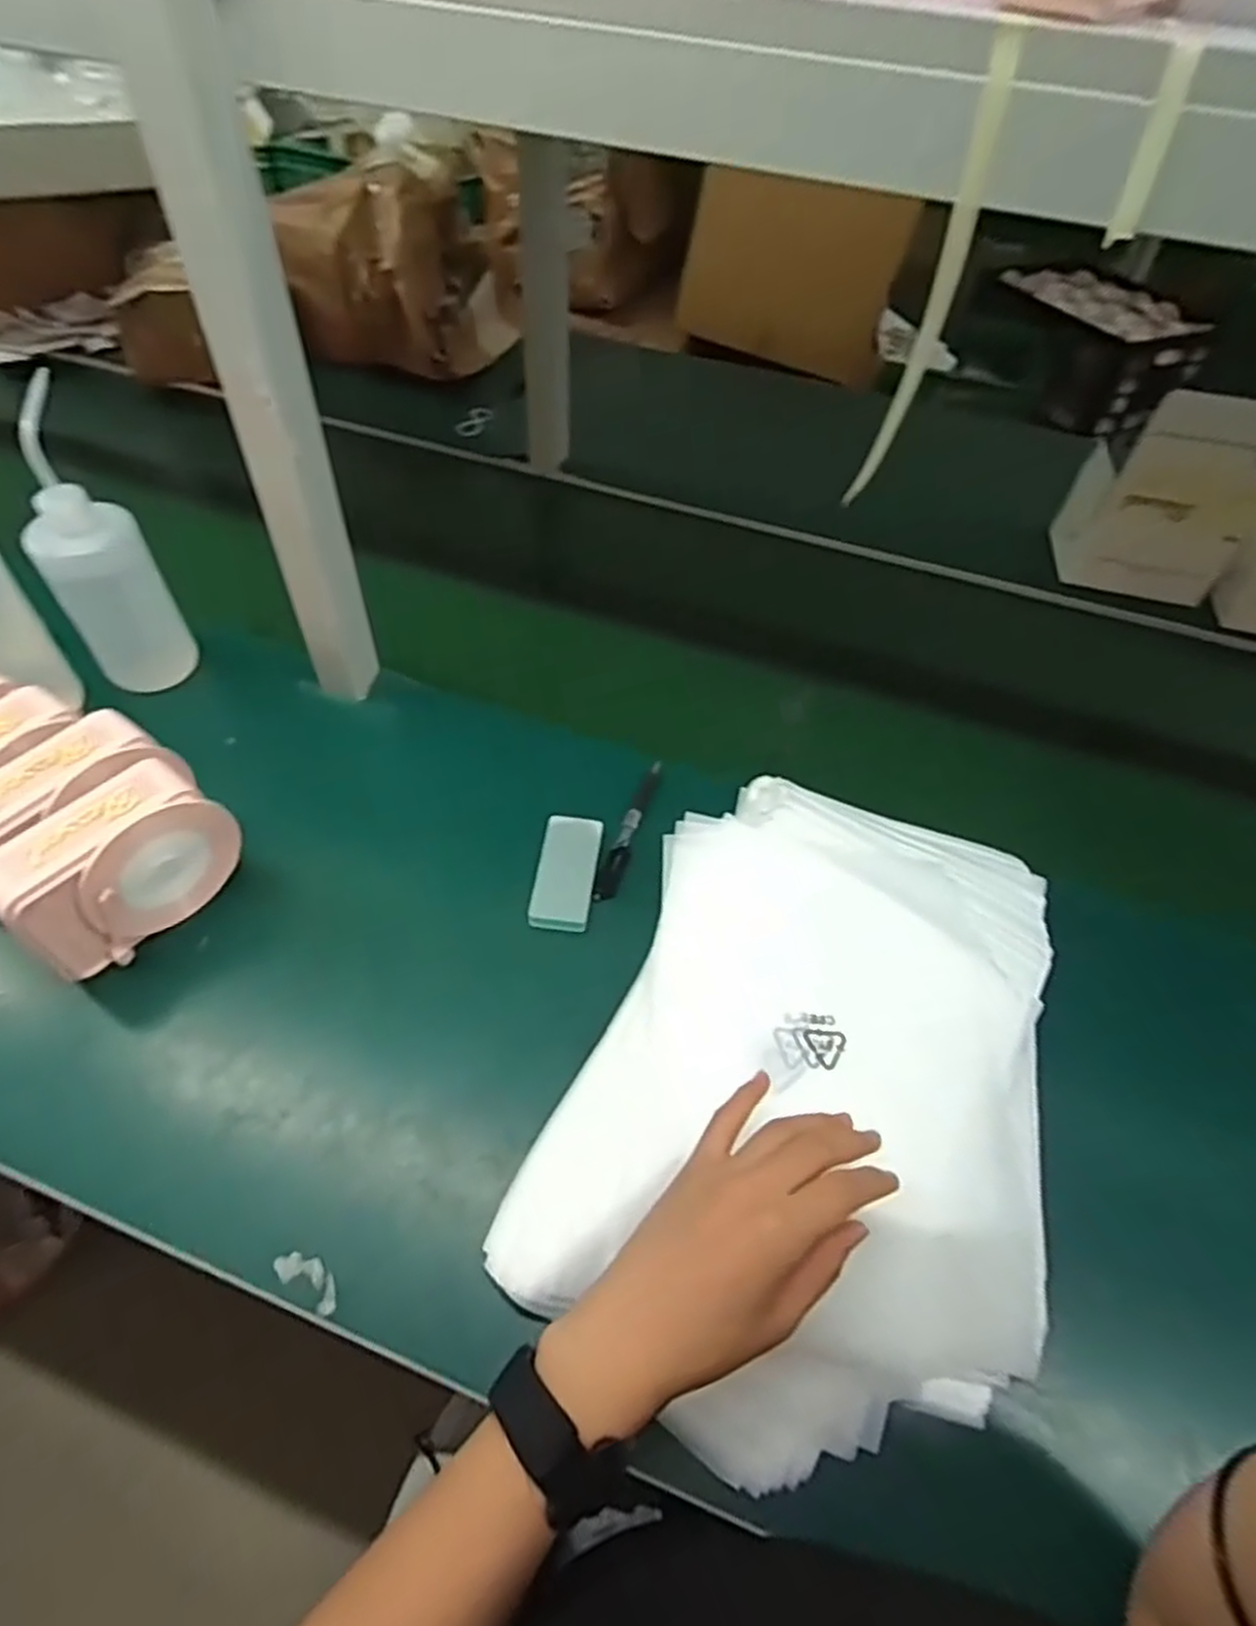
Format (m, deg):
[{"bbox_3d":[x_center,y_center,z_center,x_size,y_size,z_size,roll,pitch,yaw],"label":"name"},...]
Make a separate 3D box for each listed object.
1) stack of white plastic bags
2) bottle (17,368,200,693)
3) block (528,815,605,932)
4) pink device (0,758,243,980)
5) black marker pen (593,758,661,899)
[{"bbox_3d":[0.110,0.146,0.475,0.274,0.057,0.394,16,52,9],"label":"stack of white plastic bags"},{"bbox_3d":[-0.422,-0.204,0.616,0.075,0.218,0.068,-25,57,-21],"label":"bottle"},{"bbox_3d":[-0.046,0.044,0.580,0.043,0.014,0.093,7,51,2],"label":"block"},{"bbox_3d":[-0.327,0.037,0.509,0.059,0.089,0.135,32,57,21],"label":"pink device"},{"bbox_3d":[0.002,0.013,0.620,0.017,0.018,0.137,16,52,9],"label":"black marker pen"}]

